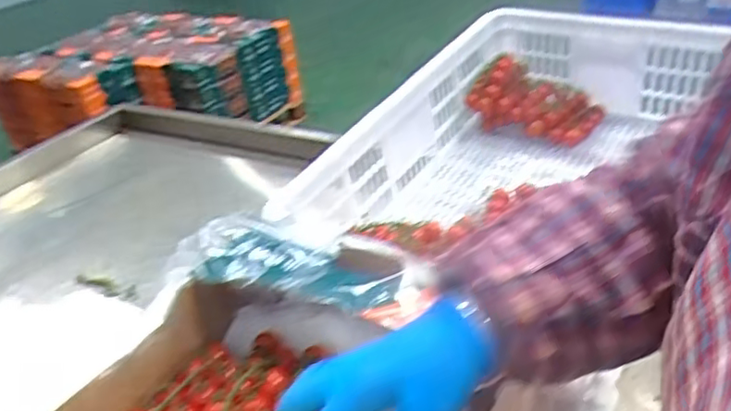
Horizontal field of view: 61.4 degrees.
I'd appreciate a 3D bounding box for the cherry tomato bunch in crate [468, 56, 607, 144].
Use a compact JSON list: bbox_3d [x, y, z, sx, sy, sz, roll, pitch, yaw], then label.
[{"bbox_3d":[0.275,-0.175,1.006,0.211,0.097,0.120,5,34,19],"label":"cherry tomato bunch in crate"}]

